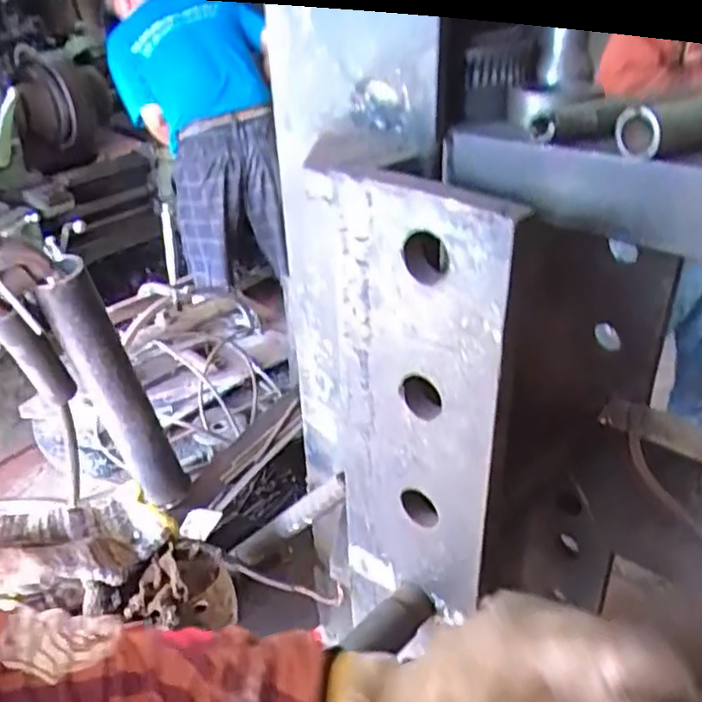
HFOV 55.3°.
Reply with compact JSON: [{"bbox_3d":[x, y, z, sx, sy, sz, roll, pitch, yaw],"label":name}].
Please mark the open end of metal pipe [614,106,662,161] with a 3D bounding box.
[{"bbox_3d":[0.153,-0.117,0.360,0.006,0.026,0.031,-5,30,-24],"label":"open end of metal pipe"}]

